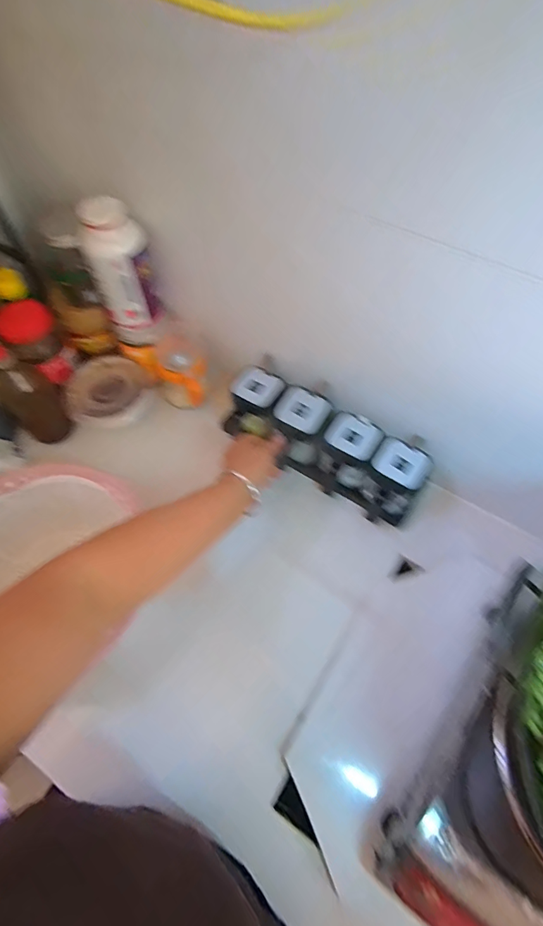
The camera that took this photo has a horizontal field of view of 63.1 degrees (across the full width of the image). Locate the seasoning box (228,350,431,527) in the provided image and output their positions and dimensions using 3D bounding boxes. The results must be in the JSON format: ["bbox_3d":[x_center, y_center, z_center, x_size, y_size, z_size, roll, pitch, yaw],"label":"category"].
[{"bbox_3d":[0.079,-0.032,0.675,0.316,0.101,0.106,33,65,14],"label":"seasoning box"}]

